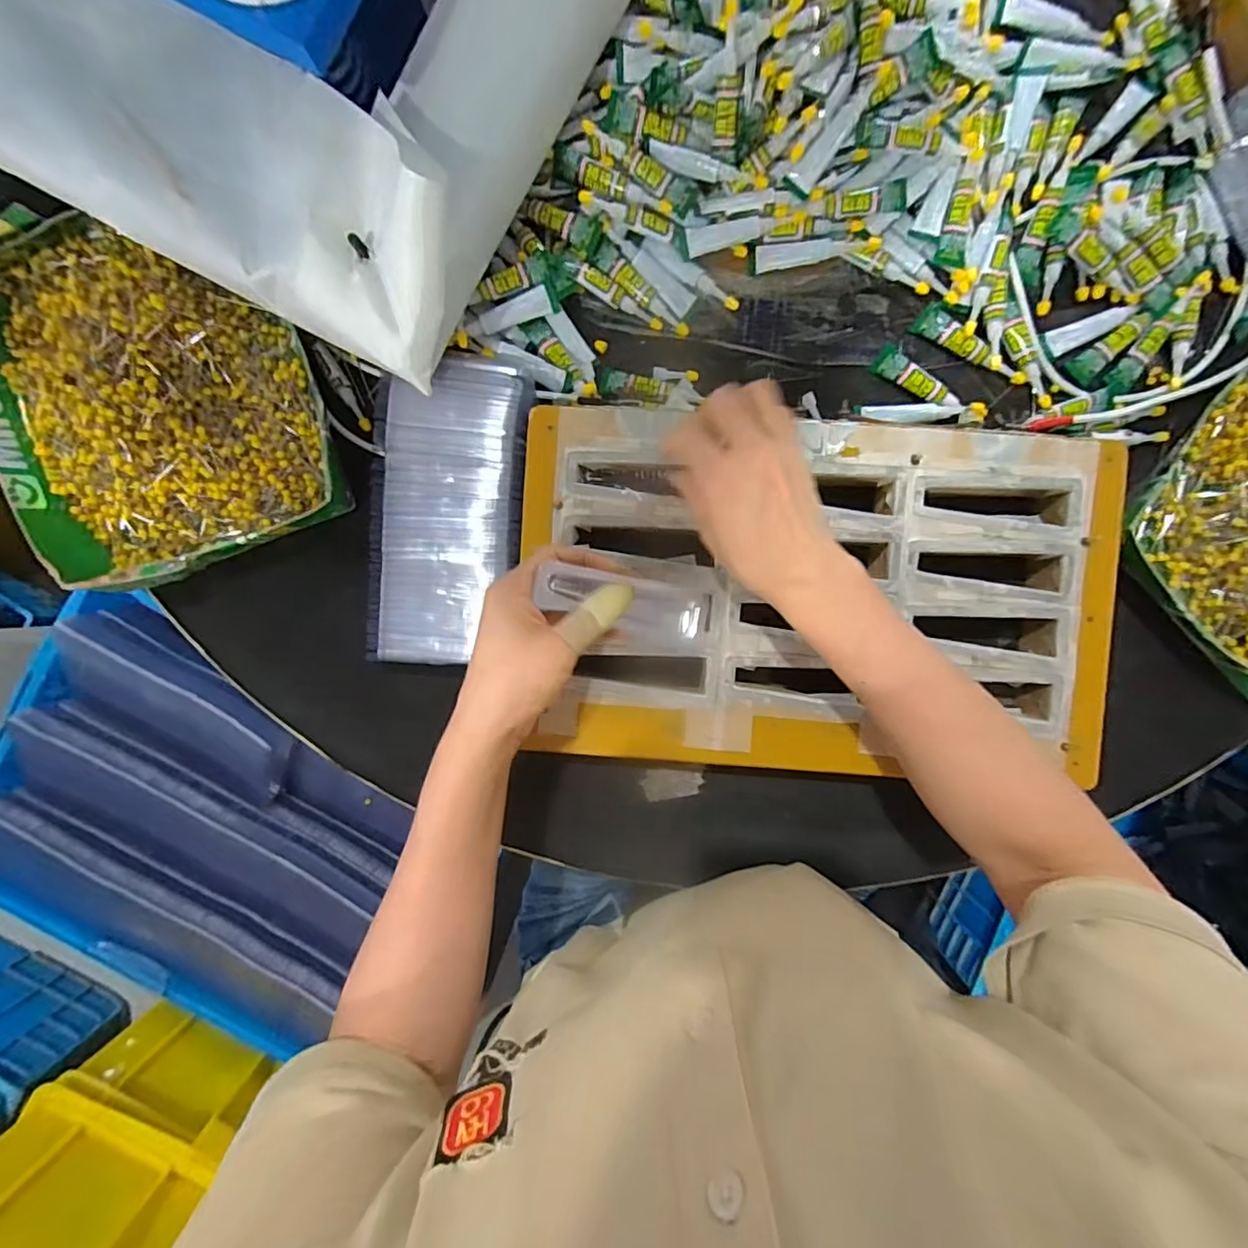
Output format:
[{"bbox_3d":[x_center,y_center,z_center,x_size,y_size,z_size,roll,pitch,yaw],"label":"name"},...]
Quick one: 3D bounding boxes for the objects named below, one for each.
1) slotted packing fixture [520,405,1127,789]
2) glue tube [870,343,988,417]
[{"bbox_3d":[0.122,-0.017,0.373,0.380,0.035,0.228,3,92,1],"label":"slotted packing fixture"},{"bbox_3d":[0.208,-0.162,0.385,0.081,0.014,0.020,31,92,0],"label":"glue tube"}]

